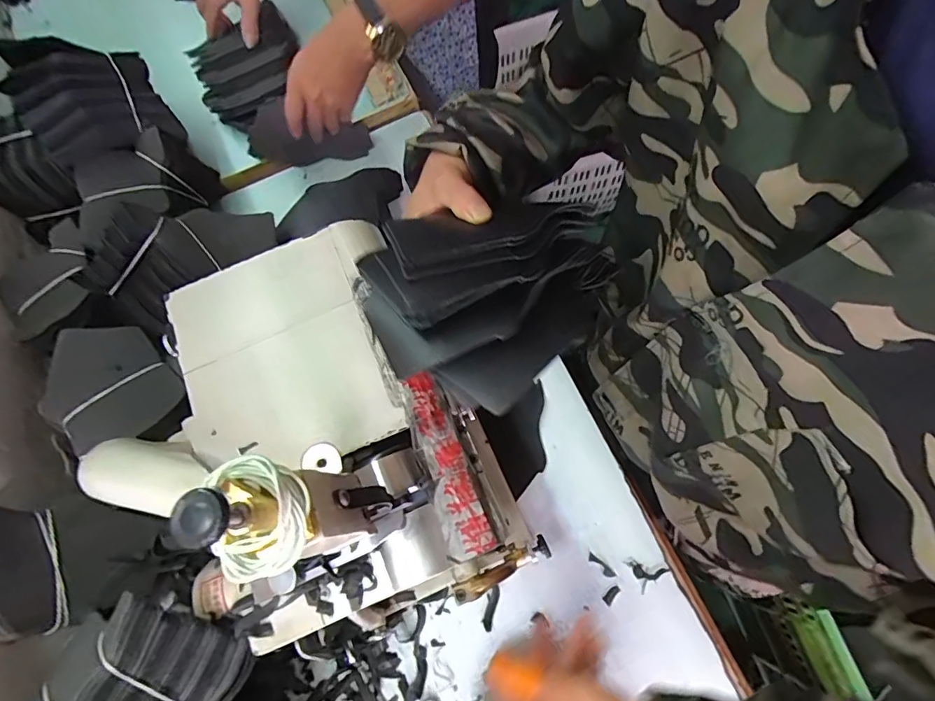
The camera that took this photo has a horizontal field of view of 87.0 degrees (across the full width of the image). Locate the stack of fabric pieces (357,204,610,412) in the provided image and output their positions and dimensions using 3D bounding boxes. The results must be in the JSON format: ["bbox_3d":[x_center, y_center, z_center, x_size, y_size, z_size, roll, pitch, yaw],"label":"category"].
[{"bbox_3d":[0.018,-0.050,0.333,0.166,0.051,0.138,-37,72,-15],"label":"stack of fabric pieces"}]

